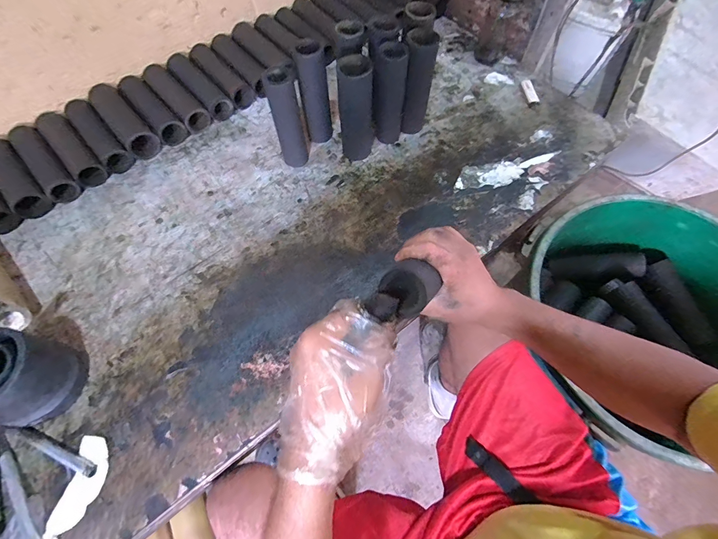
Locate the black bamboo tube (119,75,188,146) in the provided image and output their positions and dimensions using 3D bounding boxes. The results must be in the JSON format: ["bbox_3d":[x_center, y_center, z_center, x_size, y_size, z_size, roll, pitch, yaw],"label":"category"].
[{"bbox_3d":[-0.423,-0.323,0.696,0.051,0.060,0.186,-40,69,-19],"label":"black bamboo tube"}]

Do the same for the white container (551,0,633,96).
[{"bbox_3d":[0.619,-0.621,0.923,0.145,0.233,0.086,22,65,13],"label":"white container"}]

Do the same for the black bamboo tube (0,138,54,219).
[{"bbox_3d":[-0.631,-0.171,0.621,0.056,0.048,0.179,-38,69,-18],"label":"black bamboo tube"}]

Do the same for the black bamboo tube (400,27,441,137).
[{"bbox_3d":[0.106,-0.333,0.618,0.053,0.175,0.054,9,63,5],"label":"black bamboo tube"}]

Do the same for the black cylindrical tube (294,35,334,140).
[{"bbox_3d":[-0.079,-0.321,0.613,0.051,0.188,0.044,-4,62,-2],"label":"black cylindrical tube"}]

